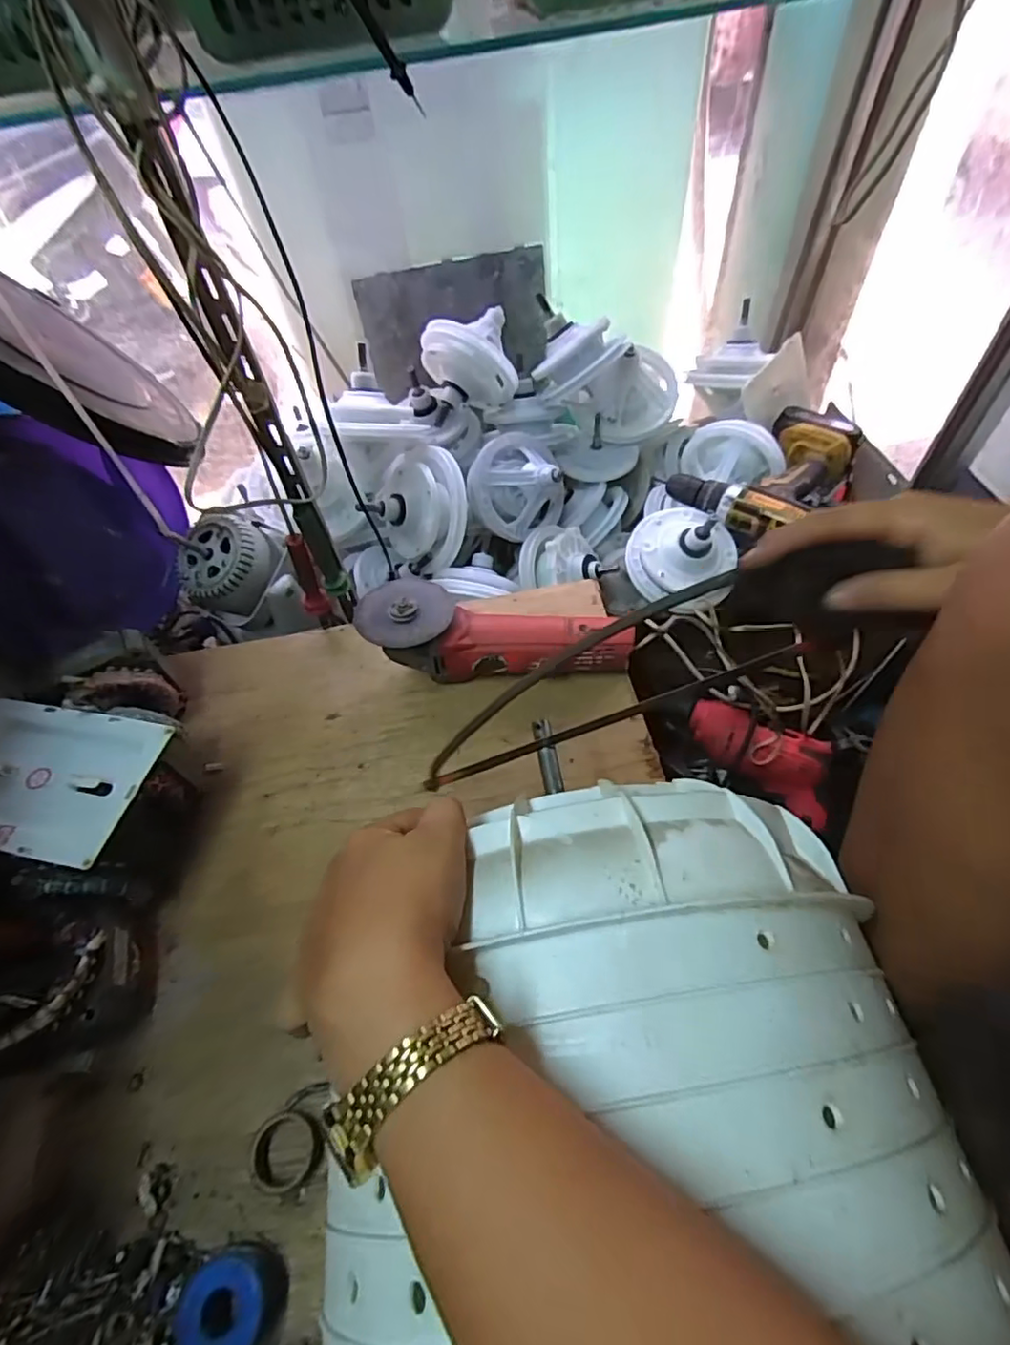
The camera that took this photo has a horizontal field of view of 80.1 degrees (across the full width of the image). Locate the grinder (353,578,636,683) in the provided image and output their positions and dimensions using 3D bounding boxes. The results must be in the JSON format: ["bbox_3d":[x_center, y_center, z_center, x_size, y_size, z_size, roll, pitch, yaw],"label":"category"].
[{"bbox_3d":[-0.009,-0.045,0.642,0.280,0.095,0.095,-4,56,3],"label":"grinder"}]

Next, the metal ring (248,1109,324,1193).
[{"bbox_3d":[-0.157,0.344,0.432,0.046,0.016,0.048,-3,56,4],"label":"metal ring"}]

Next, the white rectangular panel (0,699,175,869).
[{"bbox_3d":[-0.391,0.087,0.505,0.185,0.011,0.125,7,57,10],"label":"white rectangular panel"}]

